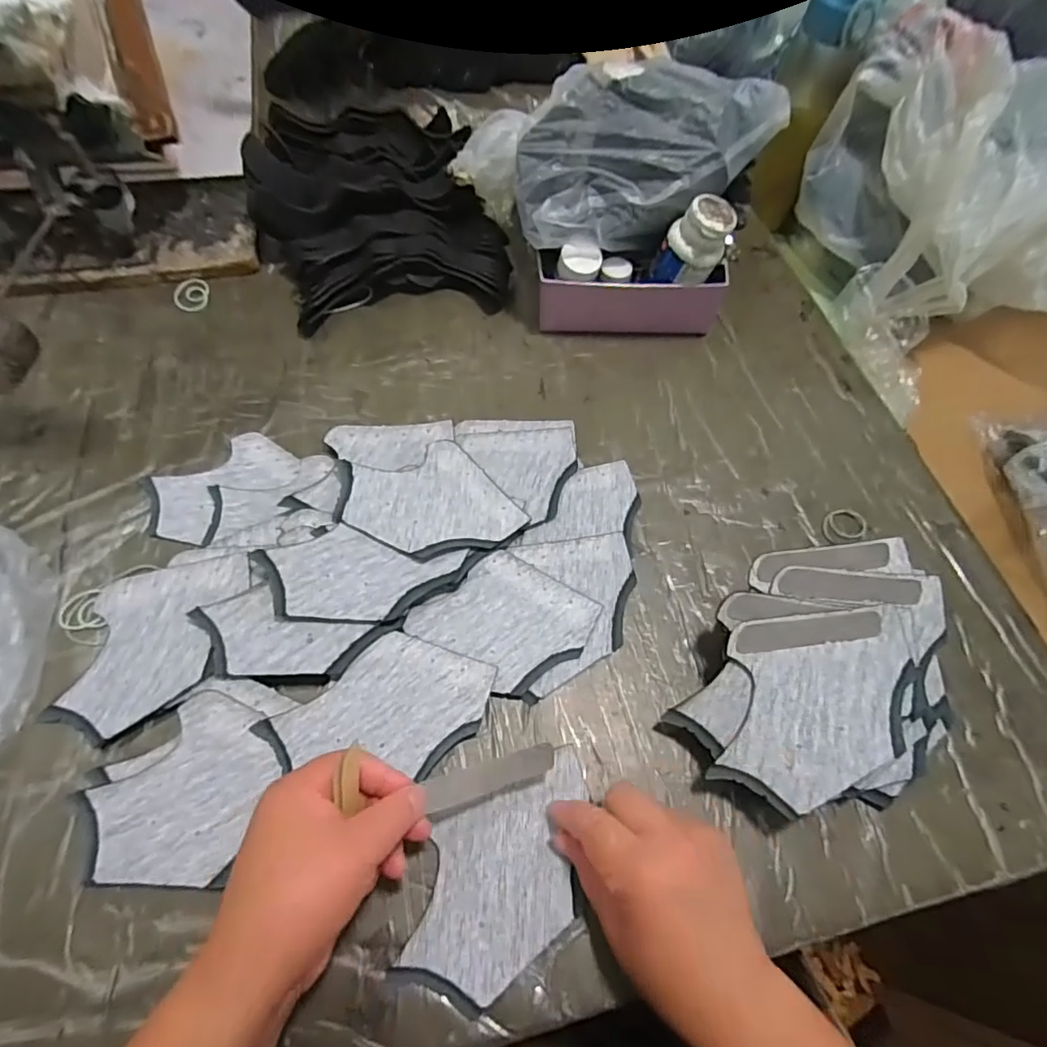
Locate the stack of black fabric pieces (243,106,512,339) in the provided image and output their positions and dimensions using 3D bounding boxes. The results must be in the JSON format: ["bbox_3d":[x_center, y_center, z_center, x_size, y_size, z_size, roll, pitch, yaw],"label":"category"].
[{"bbox_3d":[-0.149,-0.324,0.584,0.239,0.068,0.253,-10,64,-10],"label":"stack of black fabric pieces"}]

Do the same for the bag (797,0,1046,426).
[{"bbox_3d":[0.511,-0.335,0.529,0.424,0.212,0.313,-12,64,-10],"label":"bag"}]

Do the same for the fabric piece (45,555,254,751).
[{"bbox_3d":[-0.251,0.079,0.385,0.100,0.010,0.124,5,62,-2],"label":"fabric piece"}]

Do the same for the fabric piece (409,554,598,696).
[{"bbox_3d":[-0.011,0.068,0.406,0.105,0.008,0.093,34,65,13],"label":"fabric piece"}]

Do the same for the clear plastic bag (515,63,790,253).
[{"bbox_3d":[0.101,-0.300,0.473,0.211,0.089,0.123,9,62,0],"label":"clear plastic bag"}]

